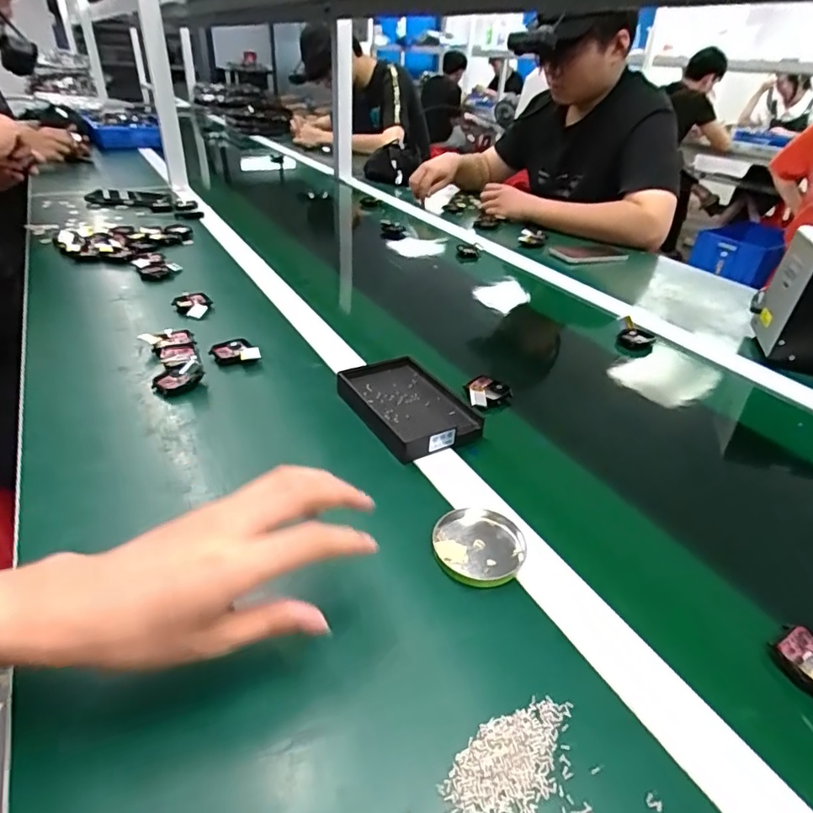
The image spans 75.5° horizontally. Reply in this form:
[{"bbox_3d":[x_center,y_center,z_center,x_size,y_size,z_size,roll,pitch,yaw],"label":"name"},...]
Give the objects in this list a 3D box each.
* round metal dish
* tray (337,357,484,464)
[{"bbox_3d":[0.053,0.102,0.383,0.064,0.013,0.063,2,35,-2],"label":"round metal dish"},{"bbox_3d":[0.001,0.000,0.515,0.102,0.029,0.132,-12,36,-27],"label":"tray"}]

